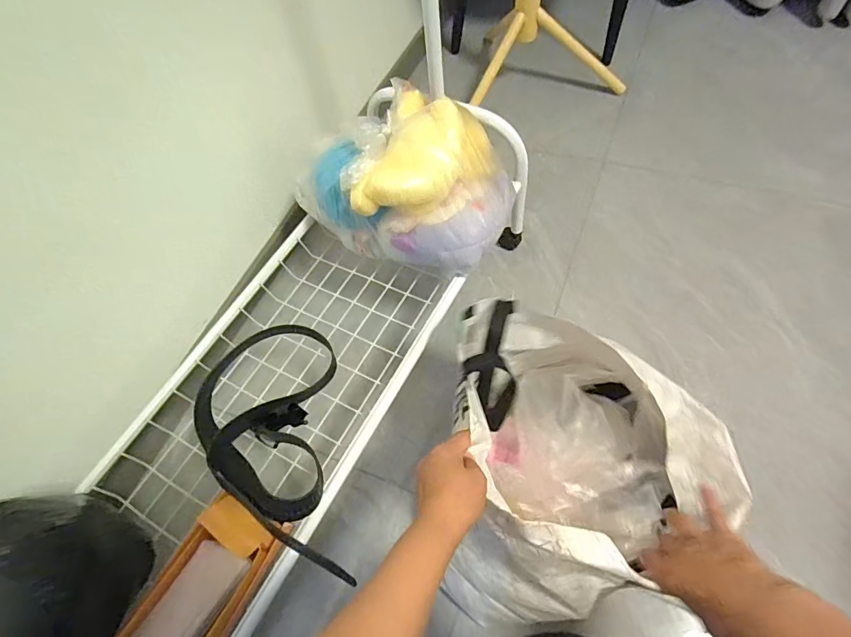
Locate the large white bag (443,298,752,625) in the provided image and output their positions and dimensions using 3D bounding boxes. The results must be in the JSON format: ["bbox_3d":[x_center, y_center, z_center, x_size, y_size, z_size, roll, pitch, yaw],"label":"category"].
[{"bbox_3d":[0.199,0.172,0.575,0.327,0.218,0.325,-4,58,1],"label":"large white bag"}]

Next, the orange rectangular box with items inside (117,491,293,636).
[{"bbox_3d":[-0.275,0.344,0.475,0.110,0.048,0.296,21,64,19],"label":"orange rectangular box with items inside"}]

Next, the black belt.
[{"bbox_3d":[-0.212,0.154,0.593,0.197,0.085,0.352,-12,59,0],"label":"black belt"}]

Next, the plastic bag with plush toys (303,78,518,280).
[{"bbox_3d":[-0.046,-0.211,0.678,0.333,0.151,0.197,20,64,18],"label":"plastic bag with plush toys"}]

